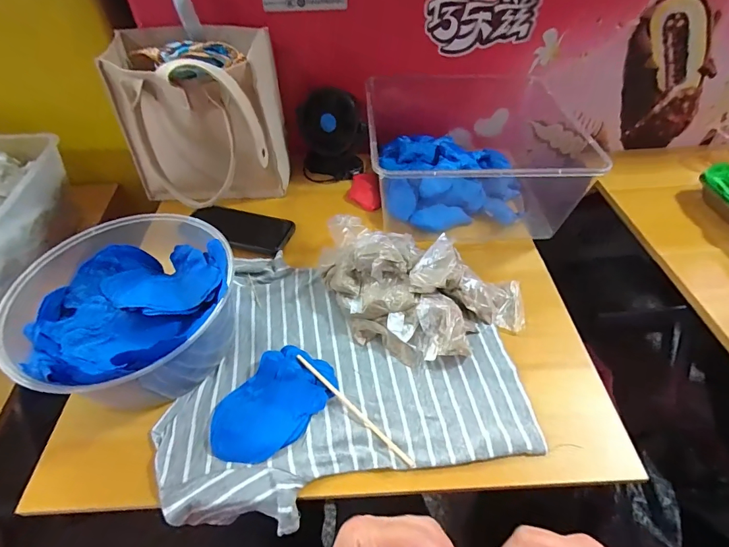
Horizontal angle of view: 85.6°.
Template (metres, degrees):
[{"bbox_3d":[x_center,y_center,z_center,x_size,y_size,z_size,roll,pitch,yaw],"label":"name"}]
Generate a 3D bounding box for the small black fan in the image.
[{"bbox_3d":[-0.057,-0.238,0.674,0.107,0.137,0.067,-2,48,-3],"label":"small black fan"}]

